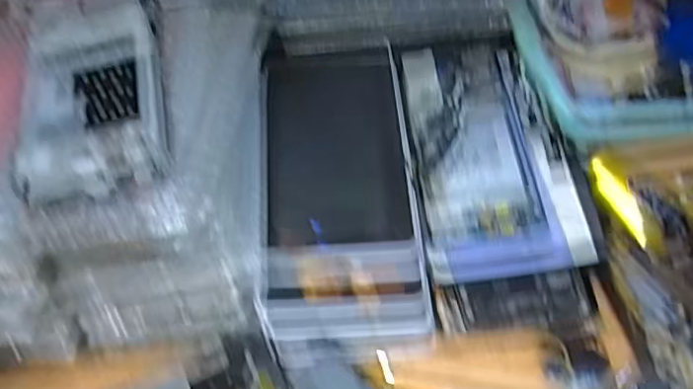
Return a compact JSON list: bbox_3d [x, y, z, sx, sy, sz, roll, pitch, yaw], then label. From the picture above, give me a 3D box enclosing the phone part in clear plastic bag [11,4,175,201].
[{"bbox_3d":[-0.131,-0.053,0.307,0.069,0.018,0.126,-14,53,-7],"label":"phone part in clear plastic bag"}]

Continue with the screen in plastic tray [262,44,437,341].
[{"bbox_3d":[-0.007,-0.015,0.373,0.095,0.017,0.199,-6,58,-1],"label":"screen in plastic tray"}]

